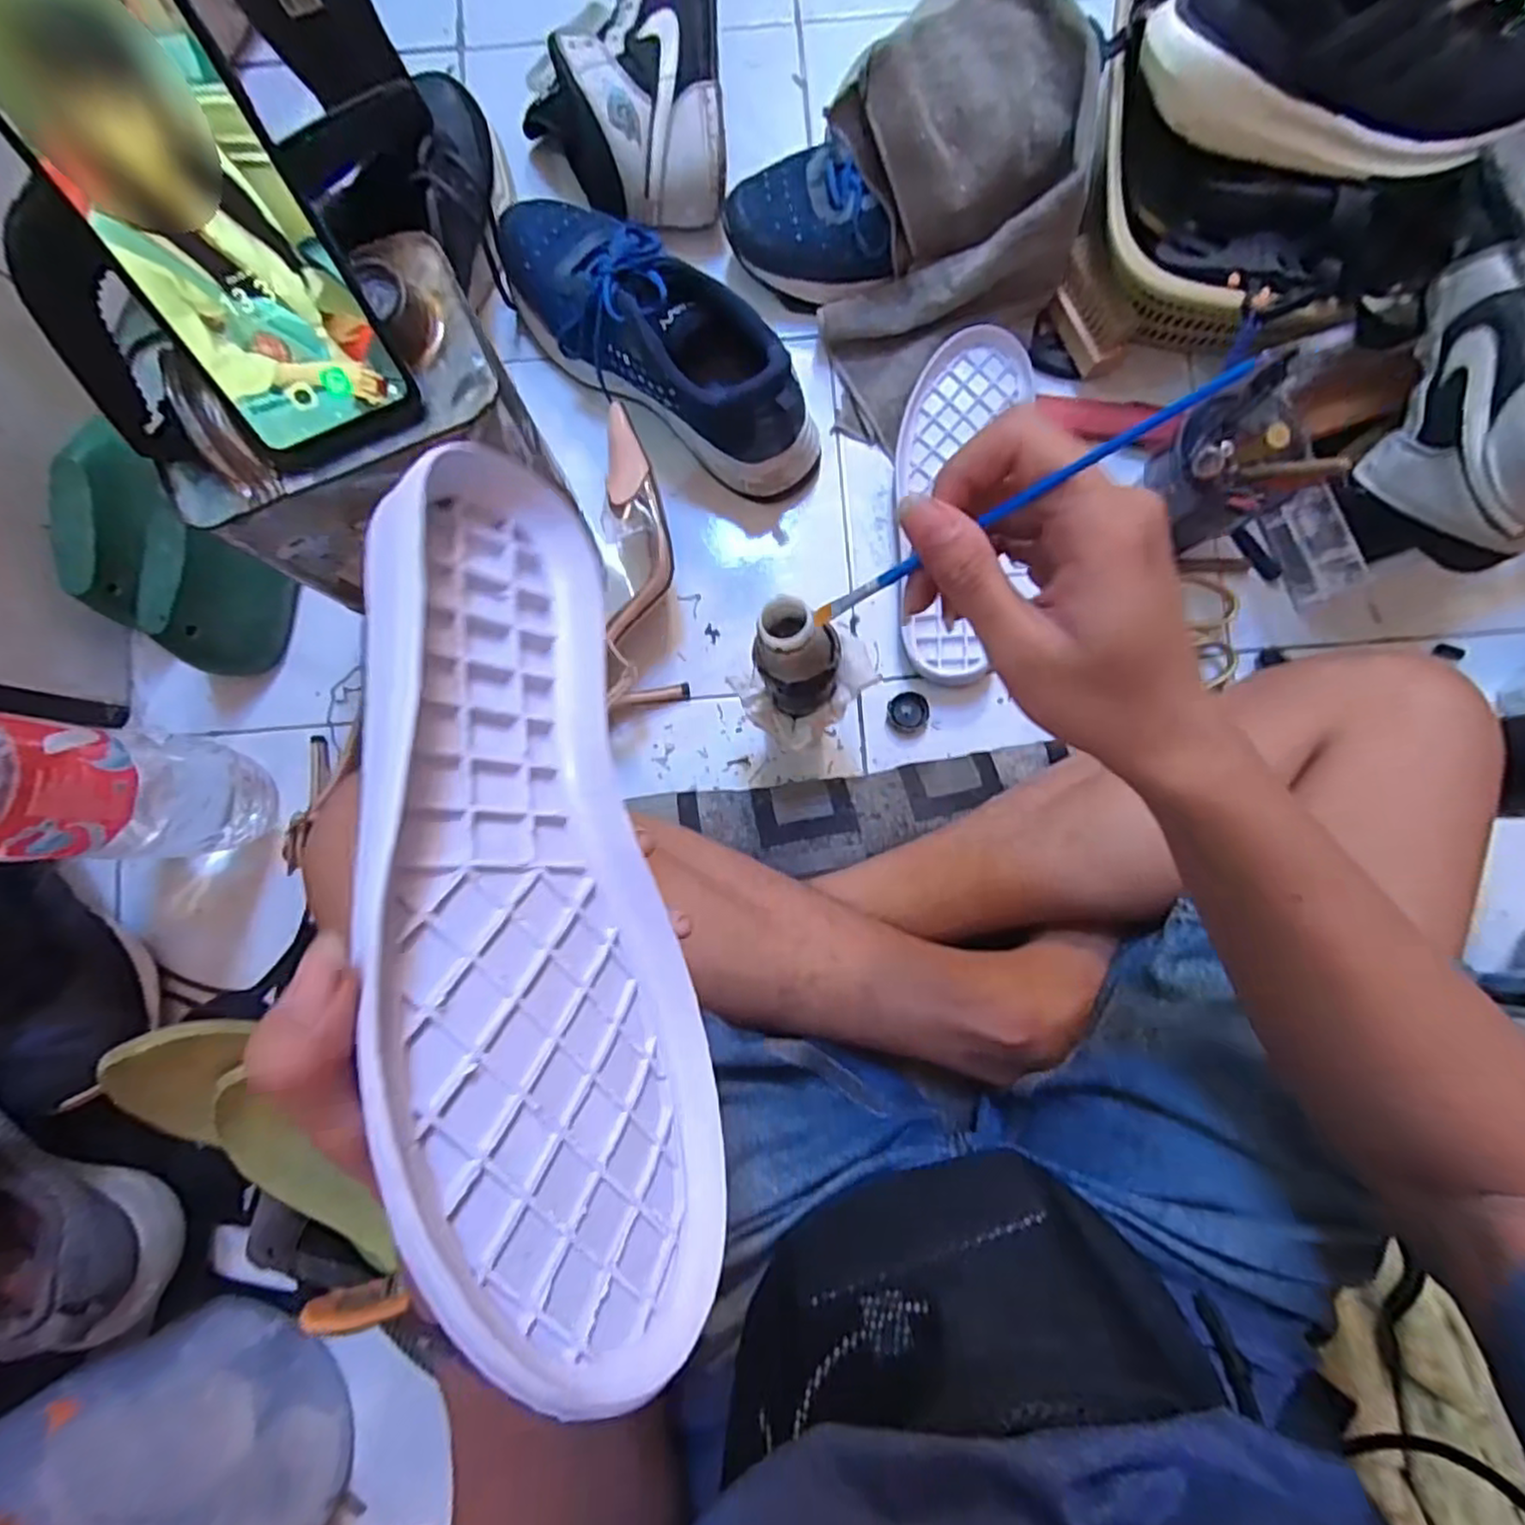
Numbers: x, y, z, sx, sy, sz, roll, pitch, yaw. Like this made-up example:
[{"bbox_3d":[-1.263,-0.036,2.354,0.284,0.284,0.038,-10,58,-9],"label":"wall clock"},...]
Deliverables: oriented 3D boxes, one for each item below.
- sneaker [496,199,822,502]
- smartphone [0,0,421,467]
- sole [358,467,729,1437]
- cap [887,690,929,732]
[{"bbox_3d":[-0.081,-0.324,0.520,0.290,0.098,0.104,44,87,4],"label":"sneaker"},{"bbox_3d":[-0.218,-0.208,0.271,0.074,0.168,0.009,-26,48,-6],"label":"smartphone"},{"bbox_3d":[-0.072,0.028,0.207,0.021,0.096,0.275,-24,76,38],"label":"sole"},{"bbox_3d":[0.116,-0.040,0.544,0.033,0.008,0.030,0,85,1],"label":"cap"}]

